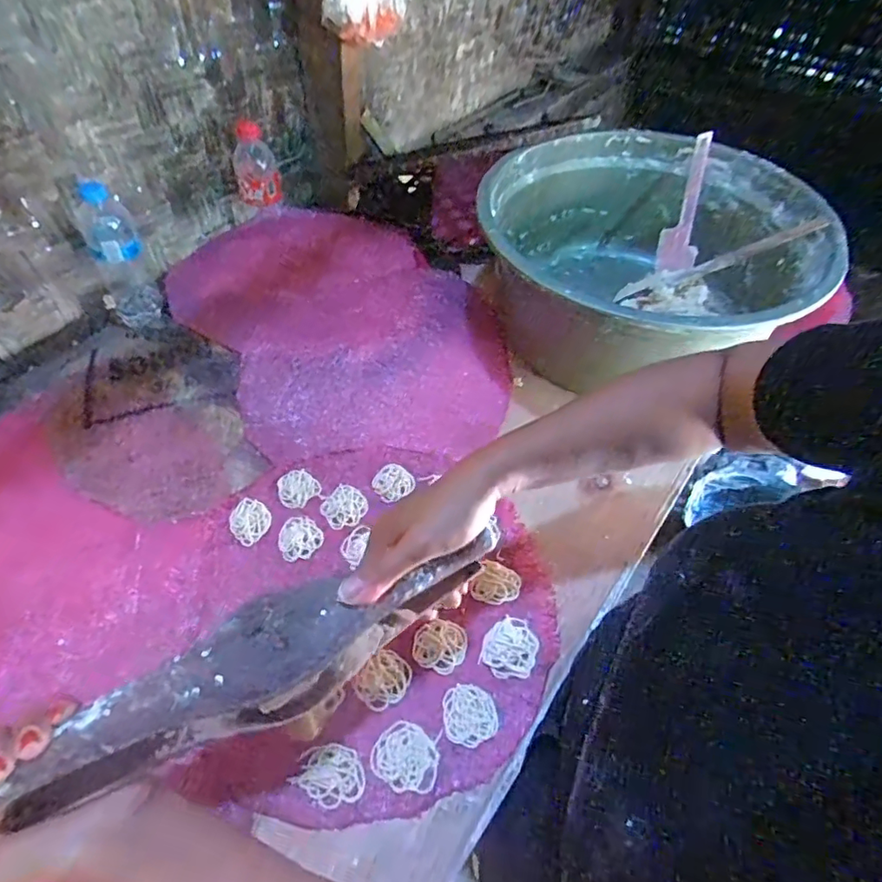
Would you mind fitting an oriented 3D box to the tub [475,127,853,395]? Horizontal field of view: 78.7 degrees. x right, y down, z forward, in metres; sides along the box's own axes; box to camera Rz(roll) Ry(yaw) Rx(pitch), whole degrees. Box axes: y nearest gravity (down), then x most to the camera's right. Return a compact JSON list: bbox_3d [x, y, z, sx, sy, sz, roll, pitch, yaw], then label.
[{"bbox_3d":[0.270,-0.224,0.707,0.374,0.208,0.407,1,52,-2],"label":"tub"}]

